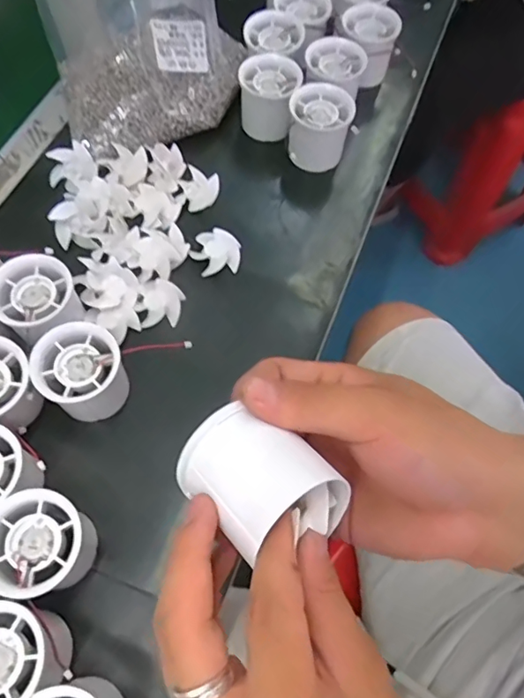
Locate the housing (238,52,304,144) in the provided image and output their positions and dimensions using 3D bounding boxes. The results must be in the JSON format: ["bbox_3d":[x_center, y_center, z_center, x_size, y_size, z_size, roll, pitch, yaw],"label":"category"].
[{"bbox_3d":[0.007,-0.233,0.485,0.053,0.055,0.055,1,65,-2],"label":"housing"}]

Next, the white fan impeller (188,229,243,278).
[{"bbox_3d":[-0.039,-0.081,0.435,0.040,0.017,0.035,-6,65,-5],"label":"white fan impeller"}]

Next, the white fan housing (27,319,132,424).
[{"bbox_3d":[-0.123,0.017,0.359,0.054,0.049,0.053,1,65,-2],"label":"white fan housing"}]

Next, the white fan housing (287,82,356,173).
[{"bbox_3d":[0.052,-0.199,0.474,0.053,0.060,0.052,1,65,-2],"label":"white fan housing"}]

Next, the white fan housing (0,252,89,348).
[{"bbox_3d":[-0.161,-0.031,0.380,0.054,0.054,0.054,39,69,15],"label":"white fan housing"}]

